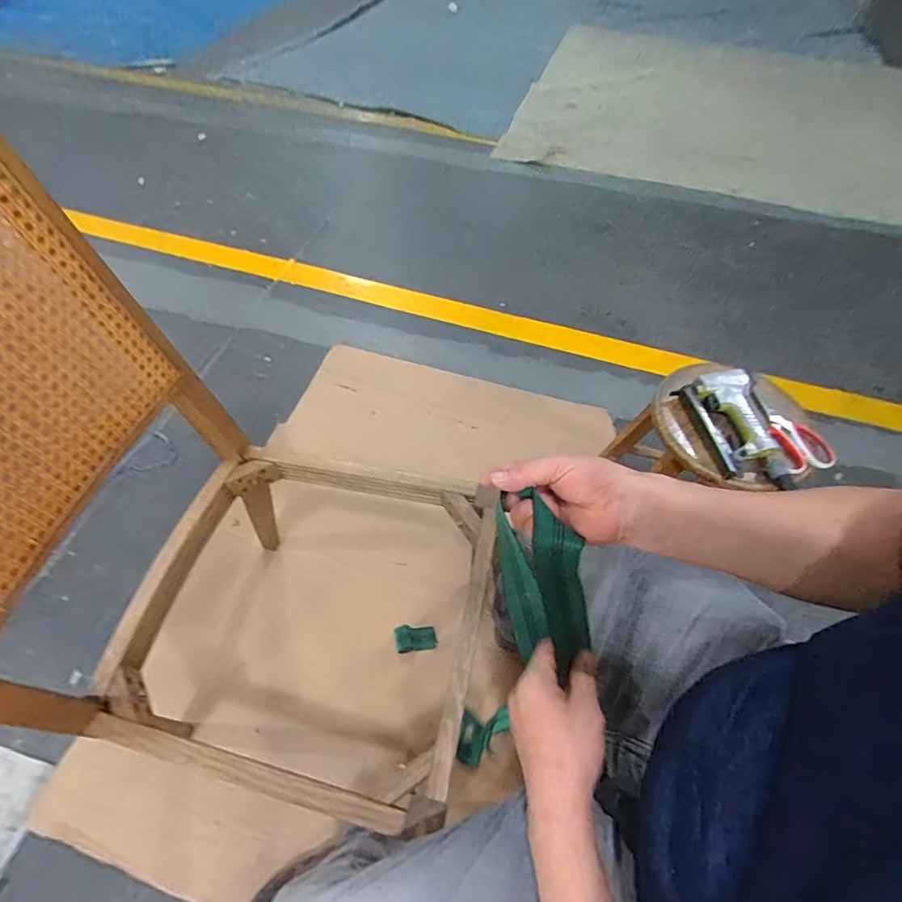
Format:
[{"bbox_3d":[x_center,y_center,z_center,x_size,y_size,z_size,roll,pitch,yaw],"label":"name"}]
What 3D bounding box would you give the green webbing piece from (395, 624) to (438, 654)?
[{"bbox_3d":[-0.076,0.403,1.026,0.085,0.040,0.056,-9,57,-9],"label":"green webbing piece"}]

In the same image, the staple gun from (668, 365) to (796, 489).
[{"bbox_3d":[0.474,-0.043,0.793,0.119,0.041,0.212,-11,57,-9],"label":"staple gun"}]

